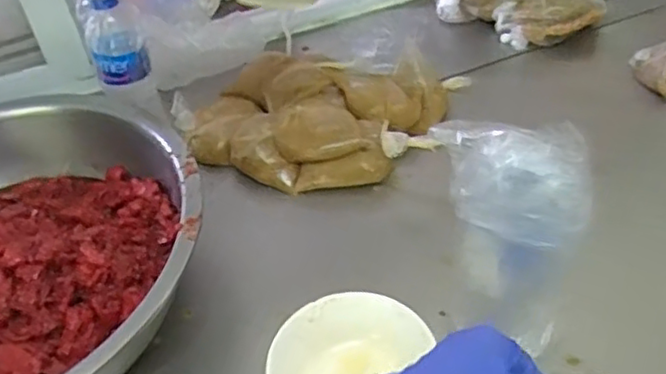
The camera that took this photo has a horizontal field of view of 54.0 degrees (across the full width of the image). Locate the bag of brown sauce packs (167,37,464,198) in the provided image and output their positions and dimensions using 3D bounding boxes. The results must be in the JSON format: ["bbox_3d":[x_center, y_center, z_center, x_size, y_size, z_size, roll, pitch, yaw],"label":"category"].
[{"bbox_3d":[-0.007,-0.091,0.821,0.343,0.062,0.213,-2,44,4],"label":"bag of brown sauce packs"}]

